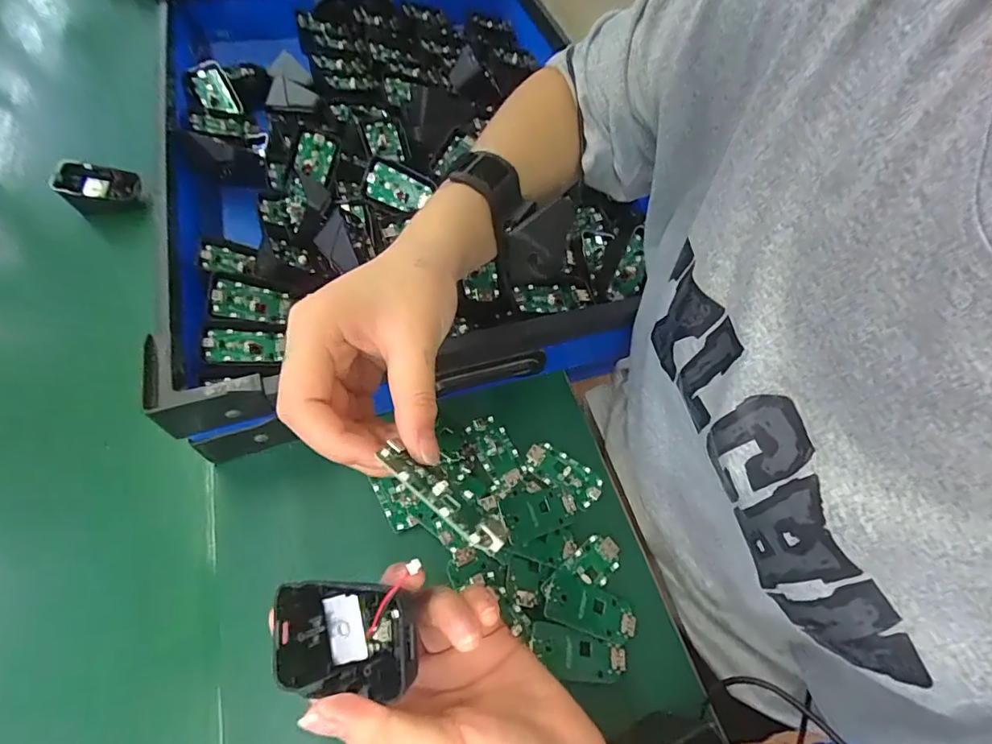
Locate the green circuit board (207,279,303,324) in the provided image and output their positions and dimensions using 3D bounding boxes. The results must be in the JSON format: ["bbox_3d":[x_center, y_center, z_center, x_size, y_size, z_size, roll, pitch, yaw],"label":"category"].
[{"bbox_3d":[-0.206,-0.059,0.423,0.064,0.009,0.035,3,79,-34],"label":"green circuit board"}]

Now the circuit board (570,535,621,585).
[{"bbox_3d":[0.075,0.137,0.367,0.037,0.004,0.029,-38,82,-20],"label":"circuit board"}]

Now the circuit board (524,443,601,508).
[{"bbox_3d":[0.054,0.080,0.400,0.063,0.006,0.029,32,63,17],"label":"circuit board"}]

